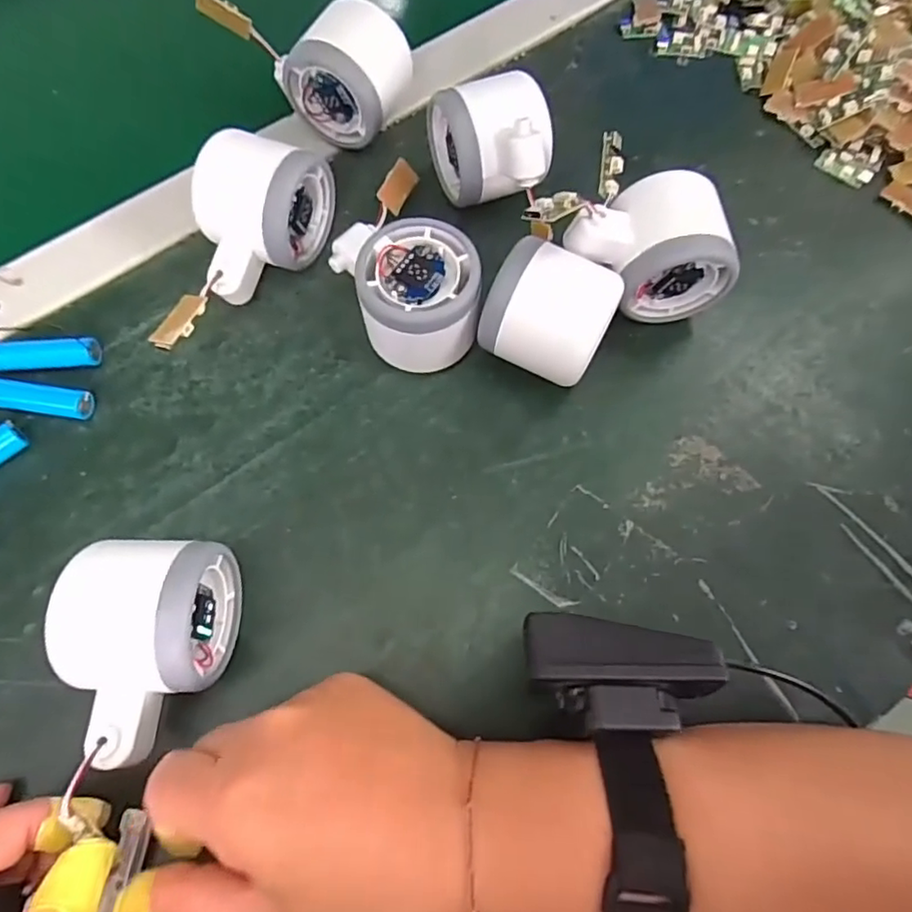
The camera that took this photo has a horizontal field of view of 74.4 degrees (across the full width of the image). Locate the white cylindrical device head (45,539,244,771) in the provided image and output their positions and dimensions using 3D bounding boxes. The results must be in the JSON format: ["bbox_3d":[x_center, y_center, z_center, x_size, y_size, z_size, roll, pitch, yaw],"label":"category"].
[{"bbox_3d":[-0.125,0.076,0.243,0.052,0.057,0.081,3,70,0],"label":"white cylindrical device head"}]

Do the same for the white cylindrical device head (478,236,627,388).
[{"bbox_3d":[0.045,-0.066,0.295,0.055,0.060,0.053,26,72,8],"label":"white cylindrical device head"}]

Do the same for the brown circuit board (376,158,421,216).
[{"bbox_3d":[-0.032,-0.150,0.335,0.015,0.004,0.031,36,70,-30],"label":"brown circuit board"}]

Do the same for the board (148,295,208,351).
[{"bbox_3d":[-0.130,-0.063,0.282,0.015,0.006,0.032,22,71,7],"label":"board"}]

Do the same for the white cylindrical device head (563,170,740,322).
[{"bbox_3d":[0.096,-0.105,0.310,0.082,0.059,0.051,-2,70,-2],"label":"white cylindrical device head"}]

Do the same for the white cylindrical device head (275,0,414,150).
[{"bbox_3d":[-0.061,-0.221,0.350,0.059,0.059,0.054,23,71,7],"label":"white cylindrical device head"}]

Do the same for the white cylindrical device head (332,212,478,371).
[{"bbox_3d":[-0.021,-0.077,0.302,0.060,0.052,0.065,0,70,-1],"label":"white cylindrical device head"}]

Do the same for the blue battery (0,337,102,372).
[{"bbox_3d":[-0.211,-0.051,0.307,0.050,0.014,0.015,-6,70,-3],"label":"blue battery"}]

